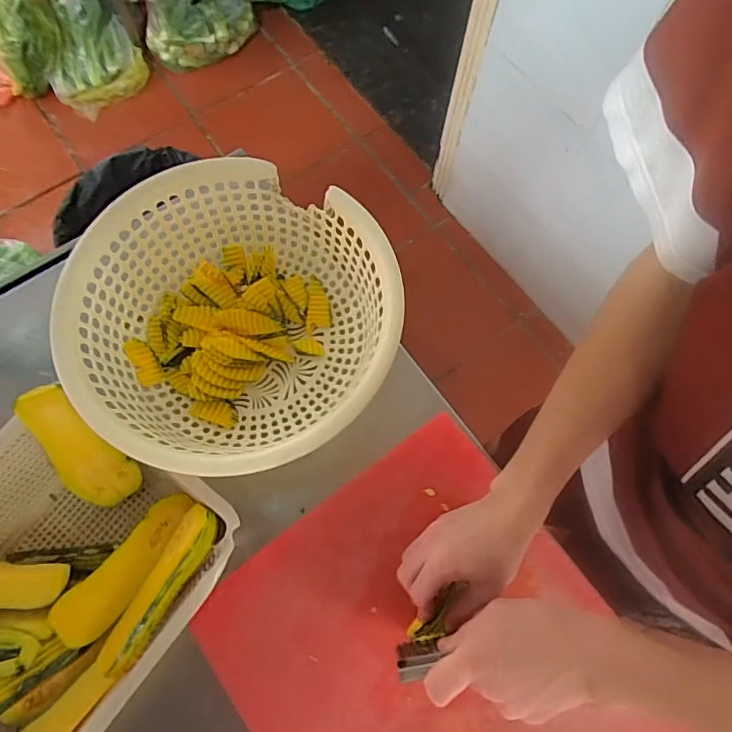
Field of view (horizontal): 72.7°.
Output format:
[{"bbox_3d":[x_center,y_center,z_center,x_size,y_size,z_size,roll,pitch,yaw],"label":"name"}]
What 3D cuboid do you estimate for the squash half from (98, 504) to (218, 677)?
[{"bbox_3d":[-0.189,0.207,0.469,0.048,0.047,0.154,25,73,6],"label":"squash half"}]

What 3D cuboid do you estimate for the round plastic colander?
[{"bbox_3d":[-0.147,-0.048,0.552,0.311,0.125,0.318,0,72,-2],"label":"round plastic colander"}]

